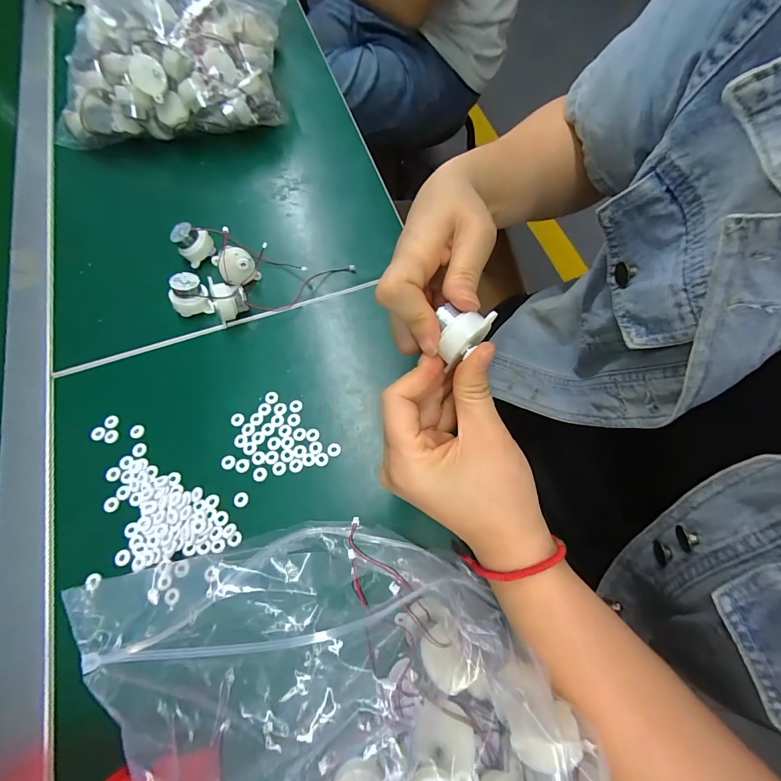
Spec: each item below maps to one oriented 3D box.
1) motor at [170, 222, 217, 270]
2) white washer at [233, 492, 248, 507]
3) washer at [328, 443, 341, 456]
[{"bbox_3d":[-0.189,-0.142,0.359,0.031,0.026,0.029,-35,72,-11],"label":"motor"},{"bbox_3d":[-0.114,0.083,0.284,0.011,0.004,0.011,-1,69,1],"label":"white washer"},{"bbox_3d":[-0.045,0.047,0.298,0.010,0.004,0.011,-3,69,1],"label":"washer"}]

